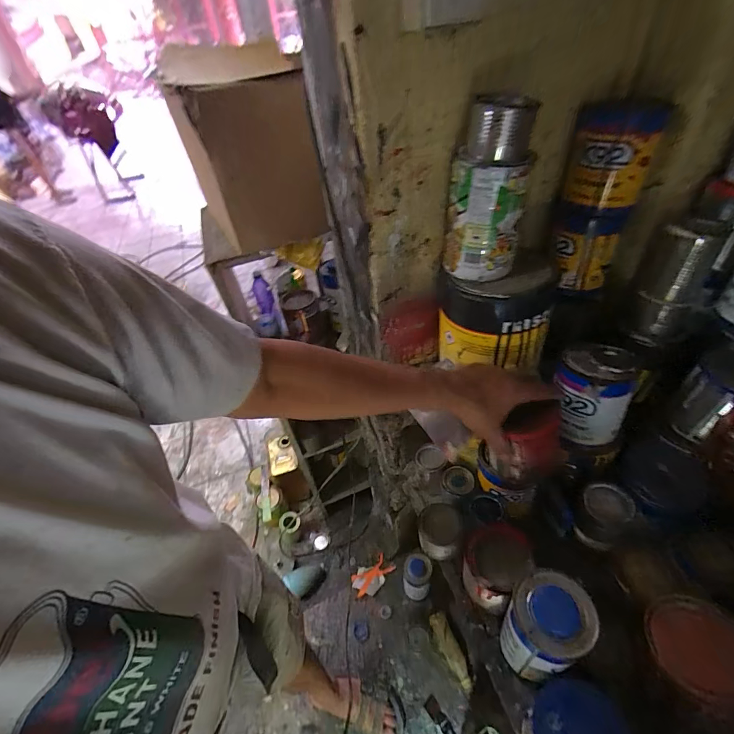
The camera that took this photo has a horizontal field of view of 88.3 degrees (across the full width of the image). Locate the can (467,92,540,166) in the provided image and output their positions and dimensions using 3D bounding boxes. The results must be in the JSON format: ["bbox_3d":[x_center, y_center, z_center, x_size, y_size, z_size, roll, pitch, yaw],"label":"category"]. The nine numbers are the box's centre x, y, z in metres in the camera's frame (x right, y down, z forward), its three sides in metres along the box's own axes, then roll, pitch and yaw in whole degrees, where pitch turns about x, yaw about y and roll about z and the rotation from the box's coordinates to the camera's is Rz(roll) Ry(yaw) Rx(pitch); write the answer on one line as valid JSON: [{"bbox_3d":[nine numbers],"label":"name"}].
[{"bbox_3d":[0.159,-0.283,0.453,0.073,0.065,0.074,7,45,15],"label":"can"}]

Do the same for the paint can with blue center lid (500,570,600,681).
[{"bbox_3d":[0.210,0.315,0.456,0.082,0.134,0.087,-18,45,-11],"label":"paint can with blue center lid"}]

